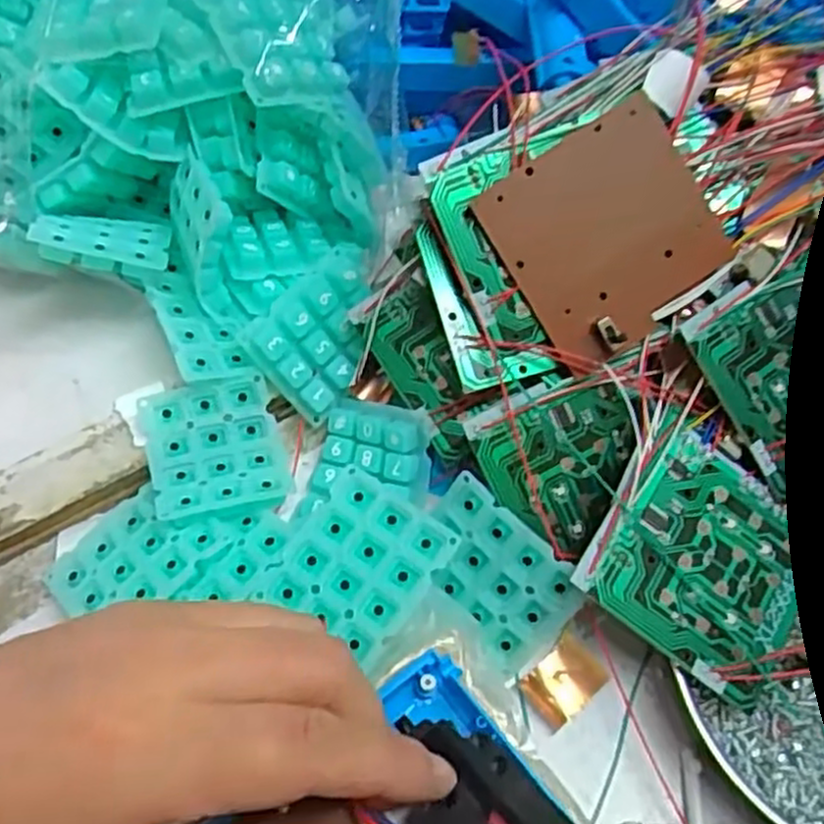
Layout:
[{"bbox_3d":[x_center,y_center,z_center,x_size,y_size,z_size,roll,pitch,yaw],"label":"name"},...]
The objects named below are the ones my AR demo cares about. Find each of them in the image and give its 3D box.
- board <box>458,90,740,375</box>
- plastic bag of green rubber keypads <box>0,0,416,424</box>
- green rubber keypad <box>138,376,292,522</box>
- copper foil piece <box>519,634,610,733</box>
[{"bbox_3d":[0.070,-0.063,0.277,0.077,0.006,0.071,-33,96,-4],"label":"board"},{"bbox_3d":[-0.116,-0.151,0.334,0.242,0.114,0.221,15,60,10],"label":"plastic bag of green rubber keypads"},{"bbox_3d":[-0.077,0.015,0.302,0.049,0.012,0.056,-16,60,-8],"label":"green rubber keypad"},{"bbox_3d":[0.053,0.096,0.275,0.028,0.004,0.020,-36,65,-19],"label":"copper foil piece"}]

